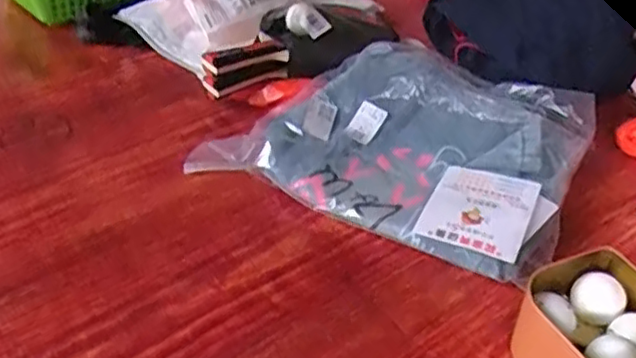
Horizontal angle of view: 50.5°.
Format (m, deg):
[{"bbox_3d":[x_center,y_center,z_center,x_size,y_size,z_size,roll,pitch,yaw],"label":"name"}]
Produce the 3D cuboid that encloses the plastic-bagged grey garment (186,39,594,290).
[{"bbox_3d":[0.092,-0.052,0.702,0.347,0.072,0.270,19,40,24],"label":"plastic-bagged grey garment"}]

